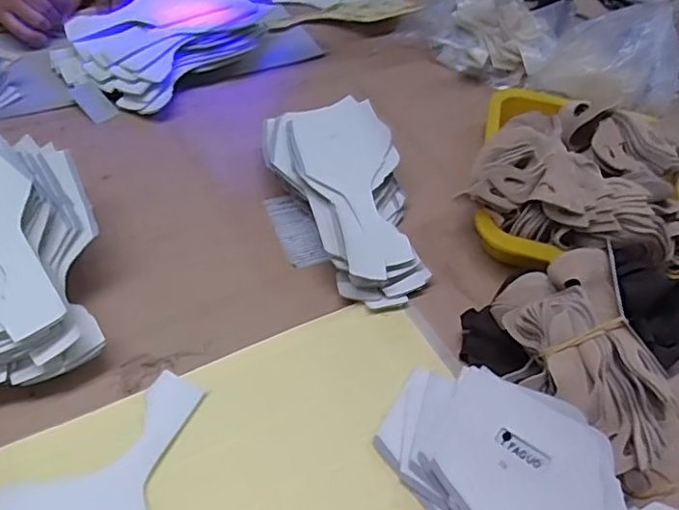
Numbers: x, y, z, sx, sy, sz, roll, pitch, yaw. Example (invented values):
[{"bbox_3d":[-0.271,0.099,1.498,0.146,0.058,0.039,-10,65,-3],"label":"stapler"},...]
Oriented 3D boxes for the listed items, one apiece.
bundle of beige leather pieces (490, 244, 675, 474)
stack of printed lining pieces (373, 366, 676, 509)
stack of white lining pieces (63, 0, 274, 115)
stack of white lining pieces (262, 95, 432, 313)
[{"bbox_3d":[0.167,0.070,0.406,0.074,0.079,0.148,-10,50,-17],"label":"bundle of beige leather pieces"},{"bbox_3d":[0.139,0.153,0.367,0.238,0.056,0.098,30,51,18],"label":"stack of printed lining pieces"},{"bbox_3d":[-0.199,-0.255,0.688,0.155,0.067,0.207,34,52,21],"label":"stack of white lining pieces"},{"bbox_3d":[0.003,-0.054,0.532,0.115,0.054,0.214,-6,49,-14],"label":"stack of white lining pieces"}]

